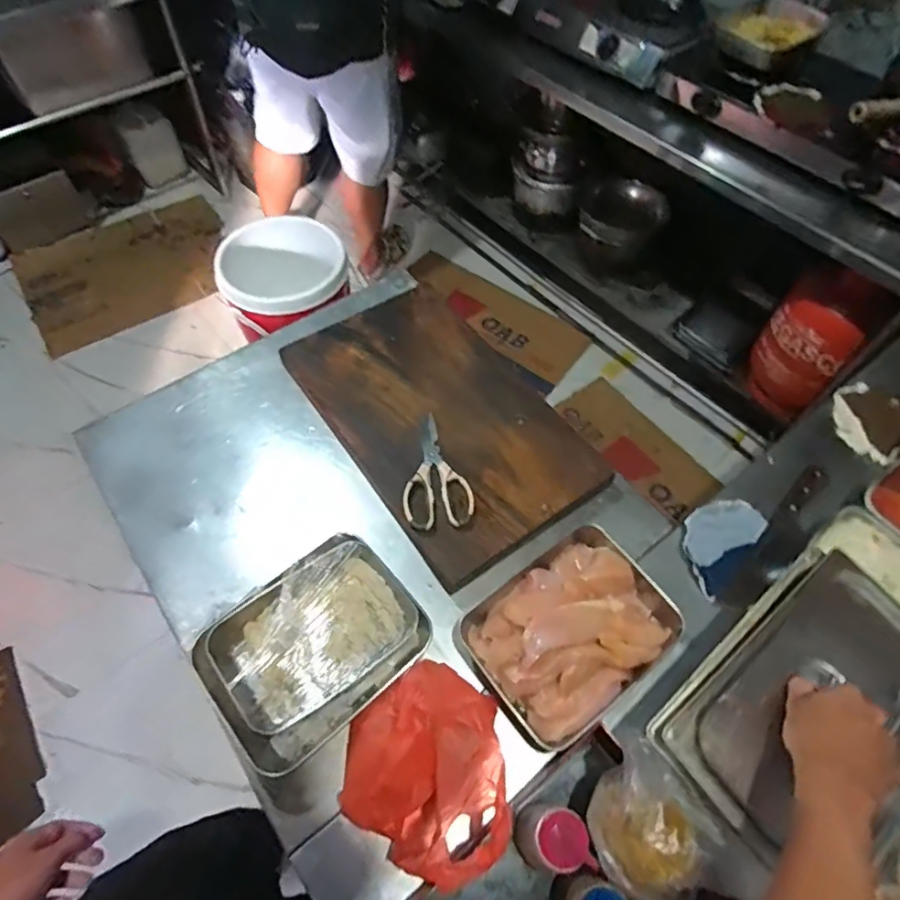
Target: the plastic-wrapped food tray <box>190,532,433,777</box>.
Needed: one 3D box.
[{"bbox_3d":[-0.167,0.245,0.712,0.255,0.079,0.192,-37,67,-22],"label":"plastic-wrapped food tray"}]

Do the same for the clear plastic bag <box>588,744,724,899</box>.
[{"bbox_3d":[0.197,0.369,0.552,0.113,0.081,0.117,34,63,17],"label":"clear plastic bag"}]

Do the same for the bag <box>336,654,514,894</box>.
[{"bbox_3d":[-0.030,0.344,0.605,0.158,0.155,0.196,-27,63,-17],"label":"bag"}]

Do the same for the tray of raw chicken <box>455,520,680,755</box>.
[{"bbox_3d":[0.160,0.230,0.741,0.254,0.054,0.201,-32,65,-20],"label":"tray of raw chicken"}]

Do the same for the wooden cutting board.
[{"bbox_3d":[-0.021,-0.058,0.918,0.302,0.054,0.499,-29,64,-19],"label":"wooden cutting board"}]

